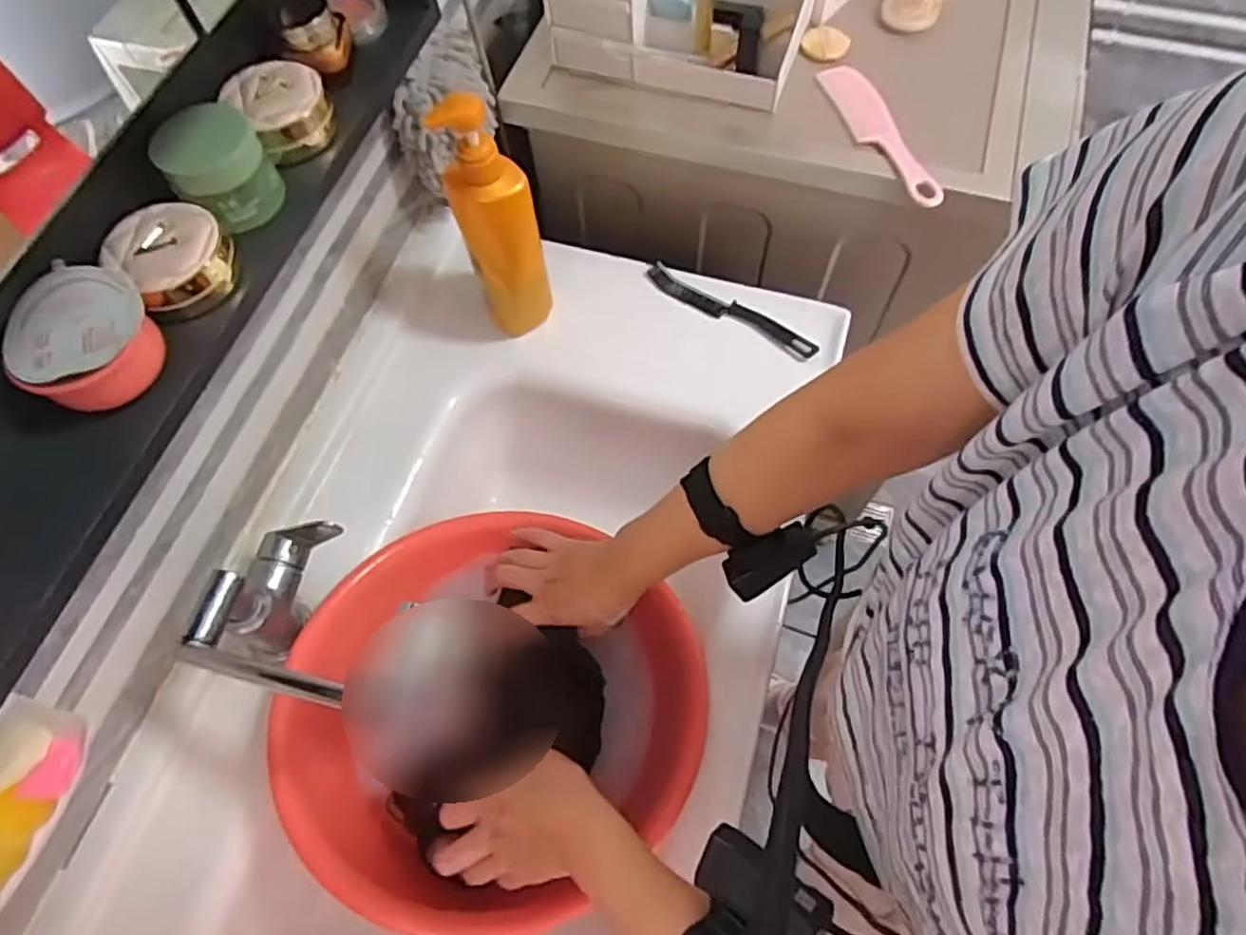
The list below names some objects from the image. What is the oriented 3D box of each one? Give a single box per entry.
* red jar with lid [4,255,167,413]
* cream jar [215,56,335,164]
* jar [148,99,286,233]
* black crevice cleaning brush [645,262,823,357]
[{"bbox_3d":[-0.311,-0.073,0.414,0.067,0.044,0.079,-5,64,0],"label":"red jar with lid"},{"bbox_3d":[-0.245,-0.258,0.507,0.060,0.039,0.063,-1,64,2],"label":"cream jar"},{"bbox_3d":[-0.263,-0.195,0.463,0.064,0.056,0.058,-35,68,-13],"label":"jar"},{"bbox_3d":[0.118,-0.173,0.794,0.212,0.021,0.029,31,70,16],"label":"black crevice cleaning brush"}]

